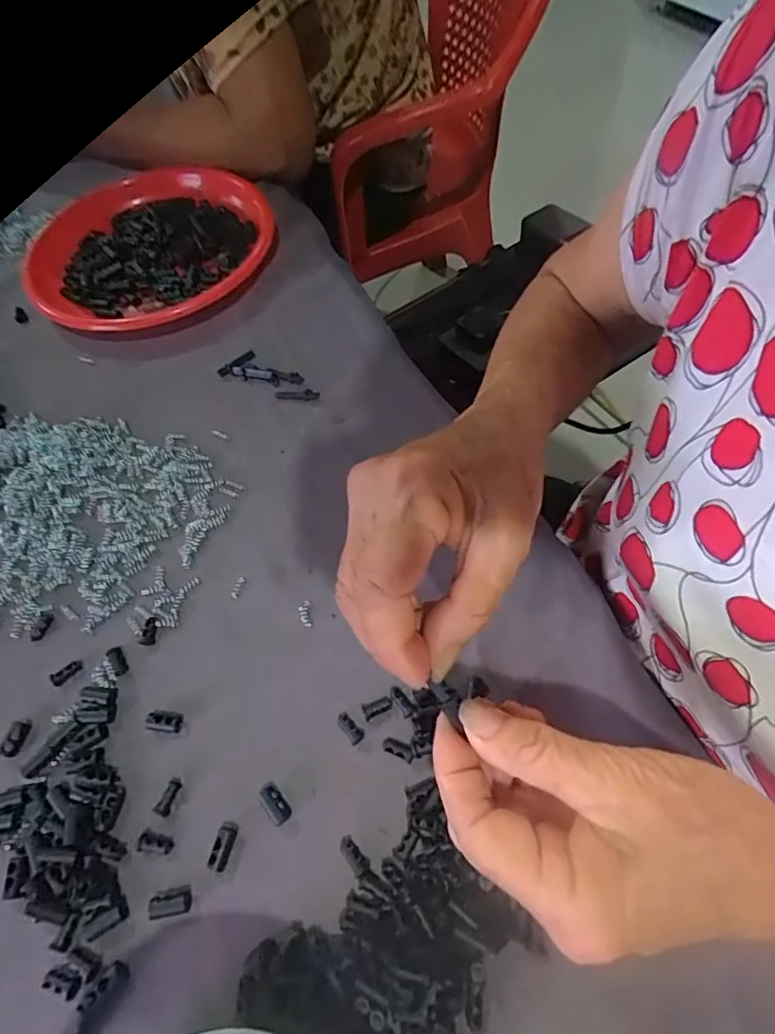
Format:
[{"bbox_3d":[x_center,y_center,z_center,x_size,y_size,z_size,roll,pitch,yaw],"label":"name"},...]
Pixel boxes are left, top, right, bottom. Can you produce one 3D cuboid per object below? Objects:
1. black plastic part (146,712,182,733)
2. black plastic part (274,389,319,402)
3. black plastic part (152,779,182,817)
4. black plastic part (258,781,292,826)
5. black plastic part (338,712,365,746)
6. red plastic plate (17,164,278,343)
[{"bbox_3d":[-0.125,0.115,0.293,0.020,0.004,0.009,5,61,7],"label":"black plastic part"},{"bbox_3d":[-0.070,-0.095,0.409,0.035,0.004,0.009,7,61,9],"label":"black plastic part"},{"bbox_3d":[-0.115,0.147,0.275,0.008,0.004,0.017,22,64,16],"label":"black plastic part"},{"bbox_3d":[-0.059,0.148,0.272,0.020,0.008,0.011,39,70,23],"label":"black plastic part"},{"bbox_3d":[-0.021,0.115,0.287,0.009,0.007,0.019,-36,64,-16],"label":"black plastic part"},{"bbox_3d":[-0.216,-0.245,0.486,0.216,0.042,0.201,-2,60,3],"label":"red plastic plate"}]

